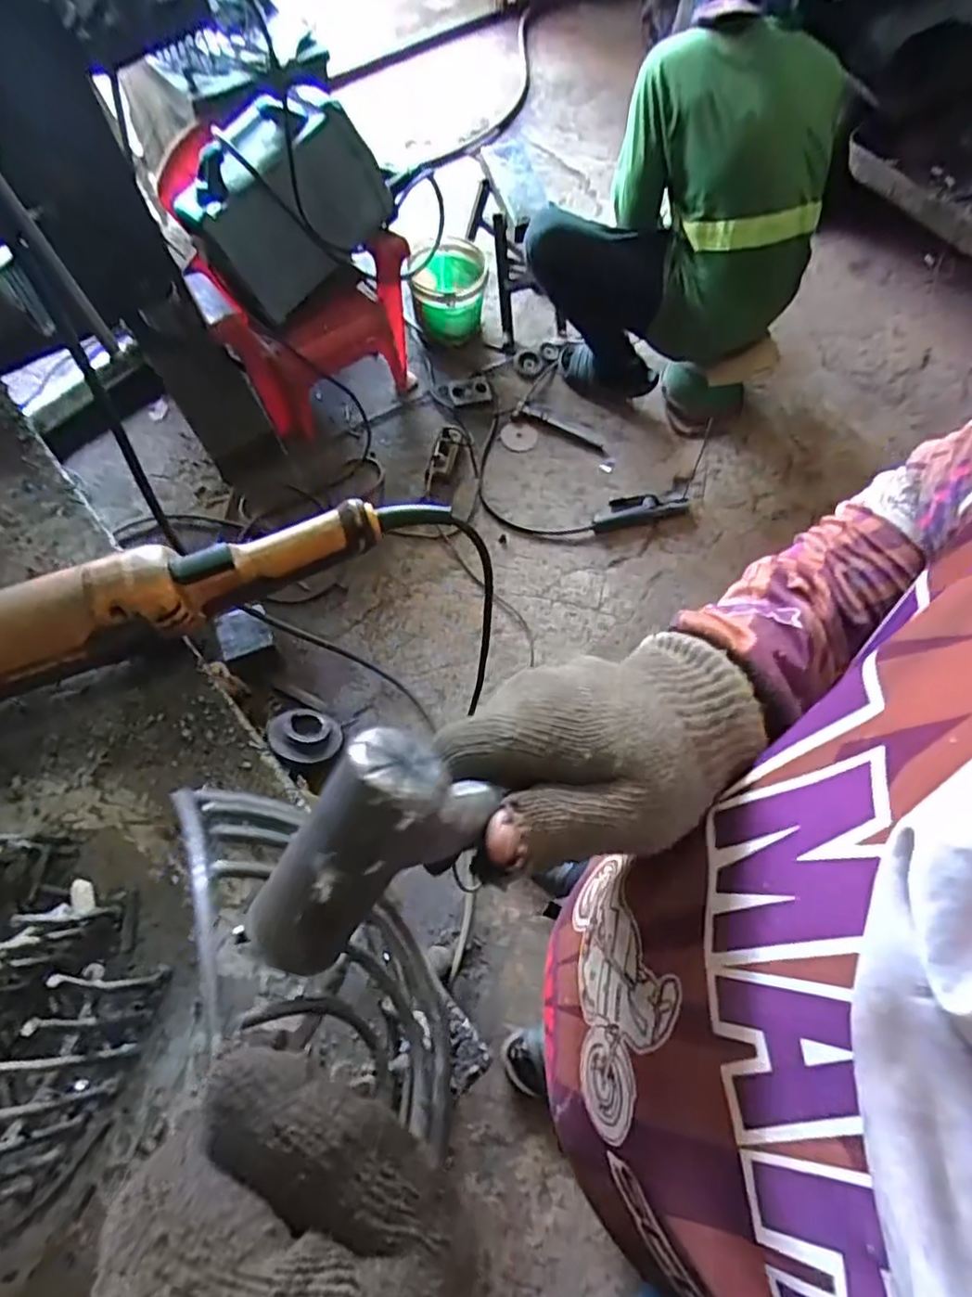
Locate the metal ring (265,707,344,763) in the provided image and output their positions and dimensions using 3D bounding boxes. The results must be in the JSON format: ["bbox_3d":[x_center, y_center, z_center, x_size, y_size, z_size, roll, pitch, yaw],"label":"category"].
[{"bbox_3d":[-0.349,0.169,1.288,0.136,0.020,0.143,11,32,-7],"label":"metal ring"}]

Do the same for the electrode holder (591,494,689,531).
[{"bbox_3d":[0.361,-0.328,1.562,0.232,0.030,0.067,-11,68,-8],"label":"electrode holder"}]

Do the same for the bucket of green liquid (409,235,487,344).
[{"bbox_3d":[-0.090,-0.906,1.689,0.175,0.199,0.178,1,67,-3],"label":"bucket of green liquid"}]

